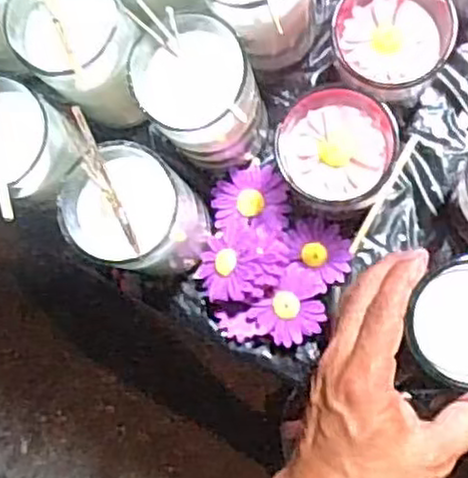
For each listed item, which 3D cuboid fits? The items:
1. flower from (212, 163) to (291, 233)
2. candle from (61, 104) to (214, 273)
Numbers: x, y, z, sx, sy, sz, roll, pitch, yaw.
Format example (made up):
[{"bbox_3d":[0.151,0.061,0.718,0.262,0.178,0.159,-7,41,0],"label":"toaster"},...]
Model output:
[{"bbox_3d":[0.011,-0.028,0.509,0.050,0.010,0.045,-5,85,7],"label":"flower"},{"bbox_3d":[-0.058,-0.016,0.455,0.074,0.119,0.066,42,92,8],"label":"candle"}]

